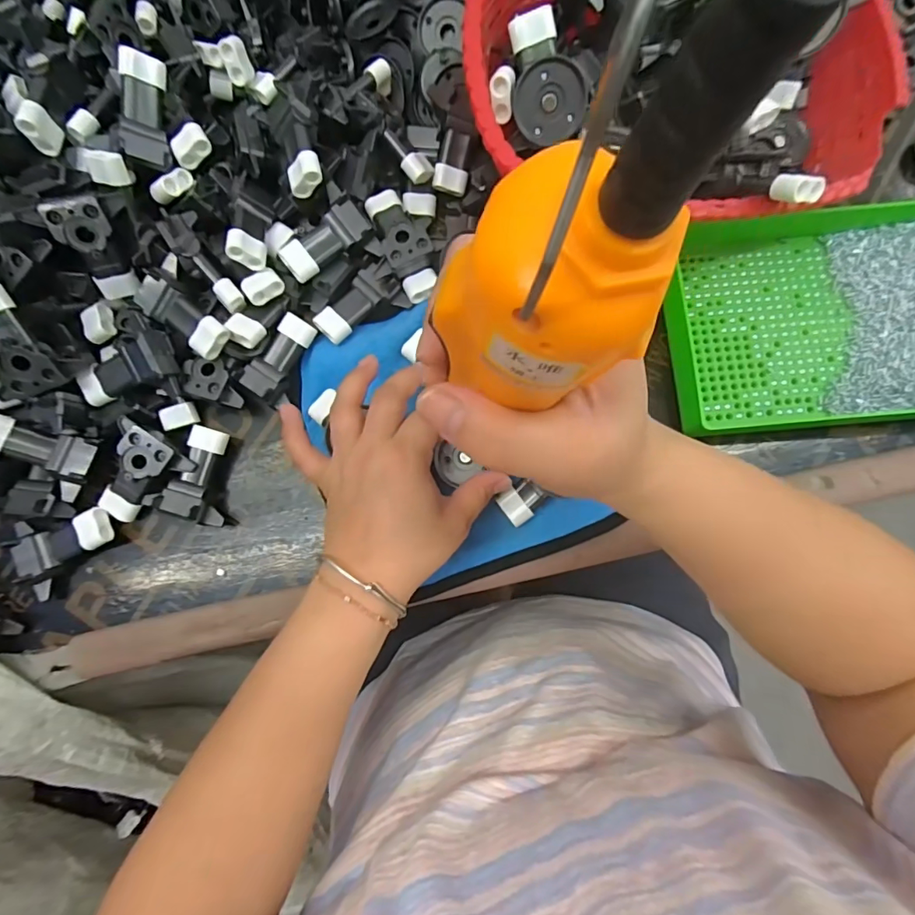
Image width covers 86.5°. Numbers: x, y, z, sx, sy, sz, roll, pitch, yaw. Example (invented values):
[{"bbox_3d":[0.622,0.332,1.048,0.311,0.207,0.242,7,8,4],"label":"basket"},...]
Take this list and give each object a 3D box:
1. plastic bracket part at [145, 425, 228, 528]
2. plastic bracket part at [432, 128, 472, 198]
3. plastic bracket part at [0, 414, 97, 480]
[{"bbox_3d":[-0.181,0.011,0.339,0.051,0.026,0.063,17,82,3],"label":"plastic bracket part"},{"bbox_3d":[-0.003,-0.214,0.355,0.024,0.014,0.039,12,104,-2],"label":"plastic bracket part"},{"bbox_3d":[-0.273,-0.007,0.314,0.016,0.061,0.025,14,79,47],"label":"plastic bracket part"}]

